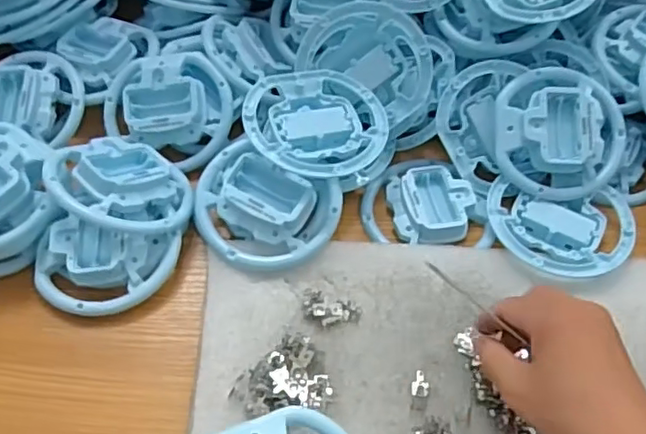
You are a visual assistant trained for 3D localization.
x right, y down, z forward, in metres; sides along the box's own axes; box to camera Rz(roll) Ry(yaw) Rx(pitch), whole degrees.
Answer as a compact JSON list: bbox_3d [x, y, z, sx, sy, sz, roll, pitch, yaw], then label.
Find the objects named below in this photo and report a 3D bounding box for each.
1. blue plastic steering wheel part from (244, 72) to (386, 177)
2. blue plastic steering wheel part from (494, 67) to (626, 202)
[{"bbox_3d":[-0.004,-0.072,0.459,0.103,0.025,0.095,0,54,0],"label":"blue plastic steering wheel part"},{"bbox_3d":[0.183,-0.066,0.475,0.097,0.021,0.103,0,83,0],"label":"blue plastic steering wheel part"}]

